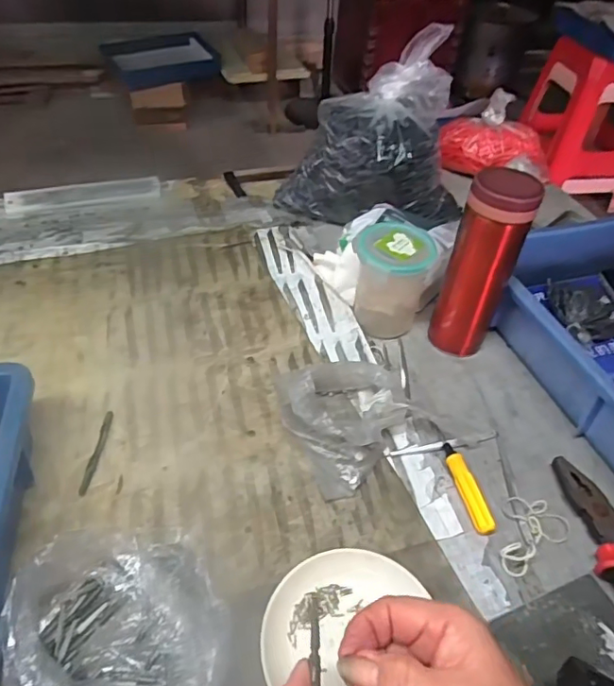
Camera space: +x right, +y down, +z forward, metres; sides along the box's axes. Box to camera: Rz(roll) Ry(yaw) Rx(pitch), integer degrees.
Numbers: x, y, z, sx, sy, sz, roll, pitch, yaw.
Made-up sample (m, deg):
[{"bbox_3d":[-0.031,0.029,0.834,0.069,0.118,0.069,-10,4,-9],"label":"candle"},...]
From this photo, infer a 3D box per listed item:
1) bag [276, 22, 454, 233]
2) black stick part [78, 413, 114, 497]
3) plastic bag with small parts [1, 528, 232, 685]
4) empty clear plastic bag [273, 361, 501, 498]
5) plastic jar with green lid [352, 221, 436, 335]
[{"bbox_3d":[0.088,-0.259,0.691,0.184,0.196,0.164,33,52,25],"label":"bag"},{"bbox_3d":[-0.176,0.090,0.459,0.008,0.004,0.081,3,45,-2],"label":"black stick part"},{"bbox_3d":[-0.117,0.181,0.336,0.130,0.060,0.138,-17,49,-21],"label":"plastic bag with small parts"},{"bbox_3d":[0.064,0.053,0.493,0.168,0.043,0.127,-17,49,-20],"label":"empty clear plastic bag"},{"bbox_3d":[0.086,-0.059,0.567,0.072,0.104,0.072,3,45,-3],"label":"plastic jar with green lid"}]

